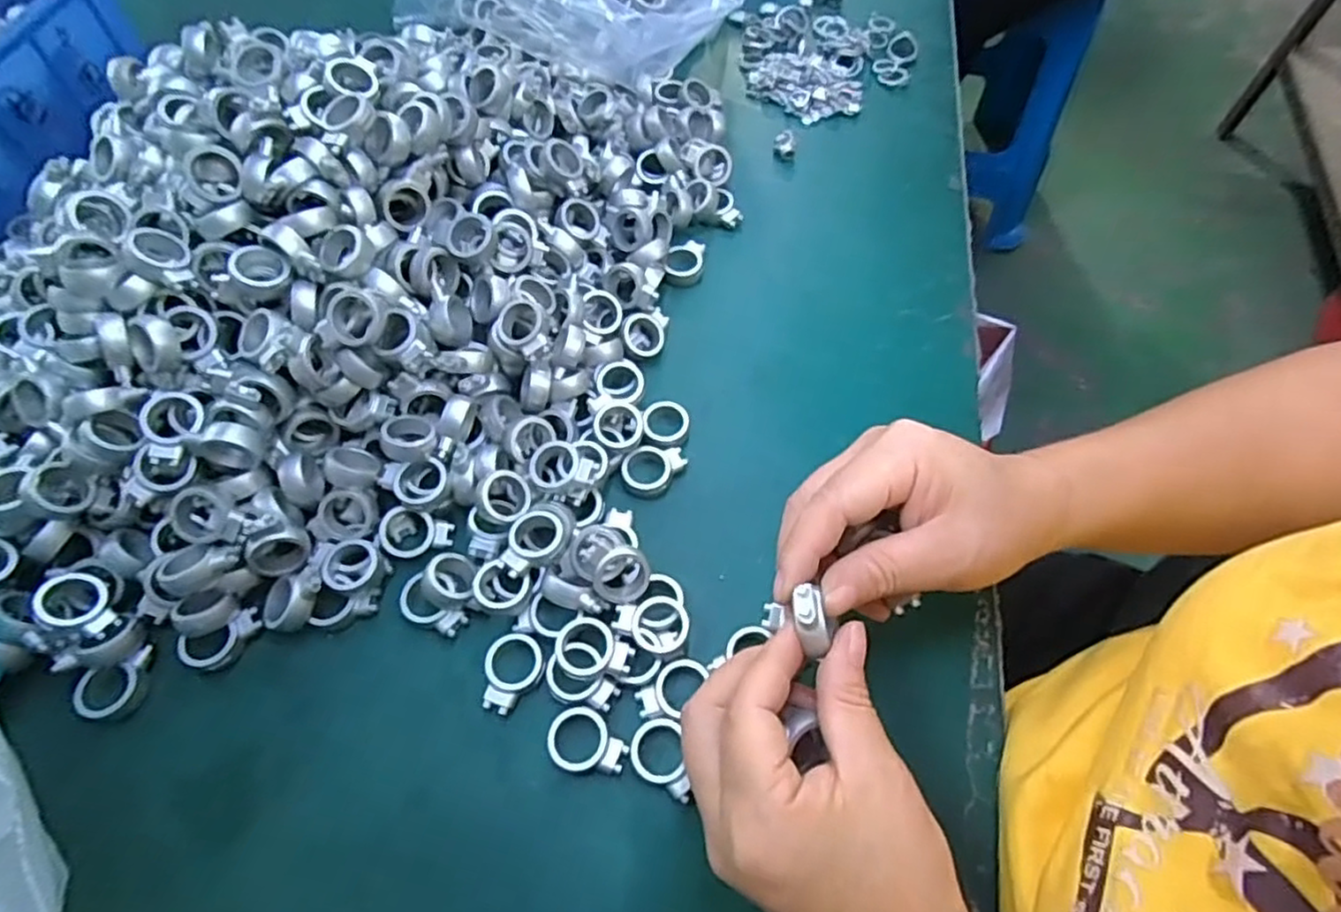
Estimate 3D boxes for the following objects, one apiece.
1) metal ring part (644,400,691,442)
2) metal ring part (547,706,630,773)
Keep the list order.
[{"bbox_3d":[-0.003,-0.019,0.371,0.026,0.009,0.025,0,61,0],"label":"metal ring part"},{"bbox_3d":[-0.035,0.122,0.295,0.034,0.004,0.025,17,63,9],"label":"metal ring part"}]

